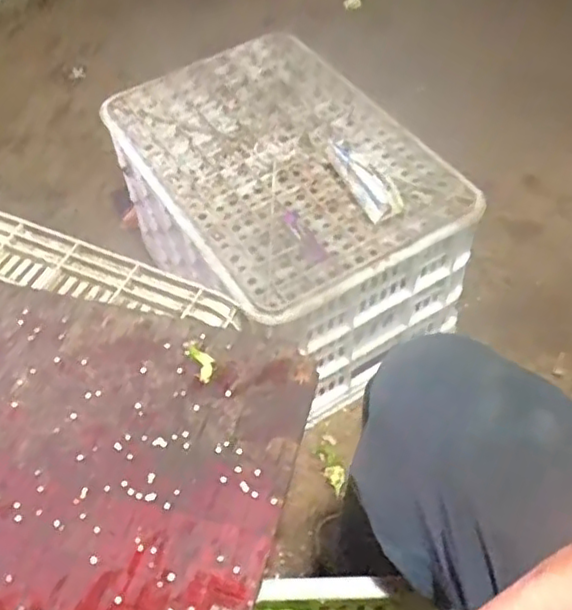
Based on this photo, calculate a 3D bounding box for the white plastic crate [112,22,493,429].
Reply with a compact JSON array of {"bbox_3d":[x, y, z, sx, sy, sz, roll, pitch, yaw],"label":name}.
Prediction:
[{"bbox_3d":[-0.009,-0.135,0.936,0.315,0.264,0.462,-29,57,-19],"label":"white plastic crate"}]

